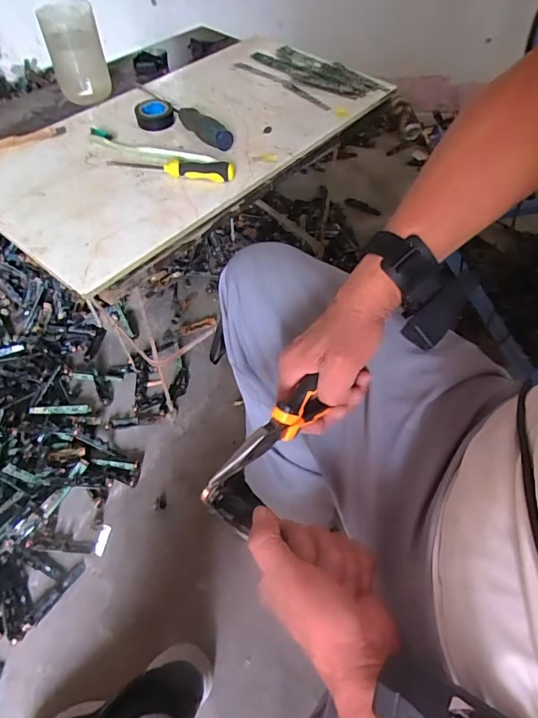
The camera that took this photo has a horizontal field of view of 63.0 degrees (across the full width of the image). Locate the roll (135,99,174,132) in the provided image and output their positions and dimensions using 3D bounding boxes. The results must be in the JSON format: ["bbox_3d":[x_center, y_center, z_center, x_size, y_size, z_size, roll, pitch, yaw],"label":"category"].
[{"bbox_3d":[-0.151,-0.324,0.583,0.047,0.019,0.047,-8,53,-7],"label":"roll"}]

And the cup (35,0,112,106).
[{"bbox_3d":[-0.279,-0.445,0.640,0.074,0.108,0.073,-15,55,-12],"label":"cup"}]

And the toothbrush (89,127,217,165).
[{"bbox_3d":[-0.156,-0.273,0.569,0.171,0.018,0.028,10,53,7],"label":"toothbrush"}]

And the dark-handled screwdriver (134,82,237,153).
[{"bbox_3d":[-0.121,-0.343,0.610,0.021,0.029,0.213,-33,60,-23],"label":"dark-handled screwdriver"}]

